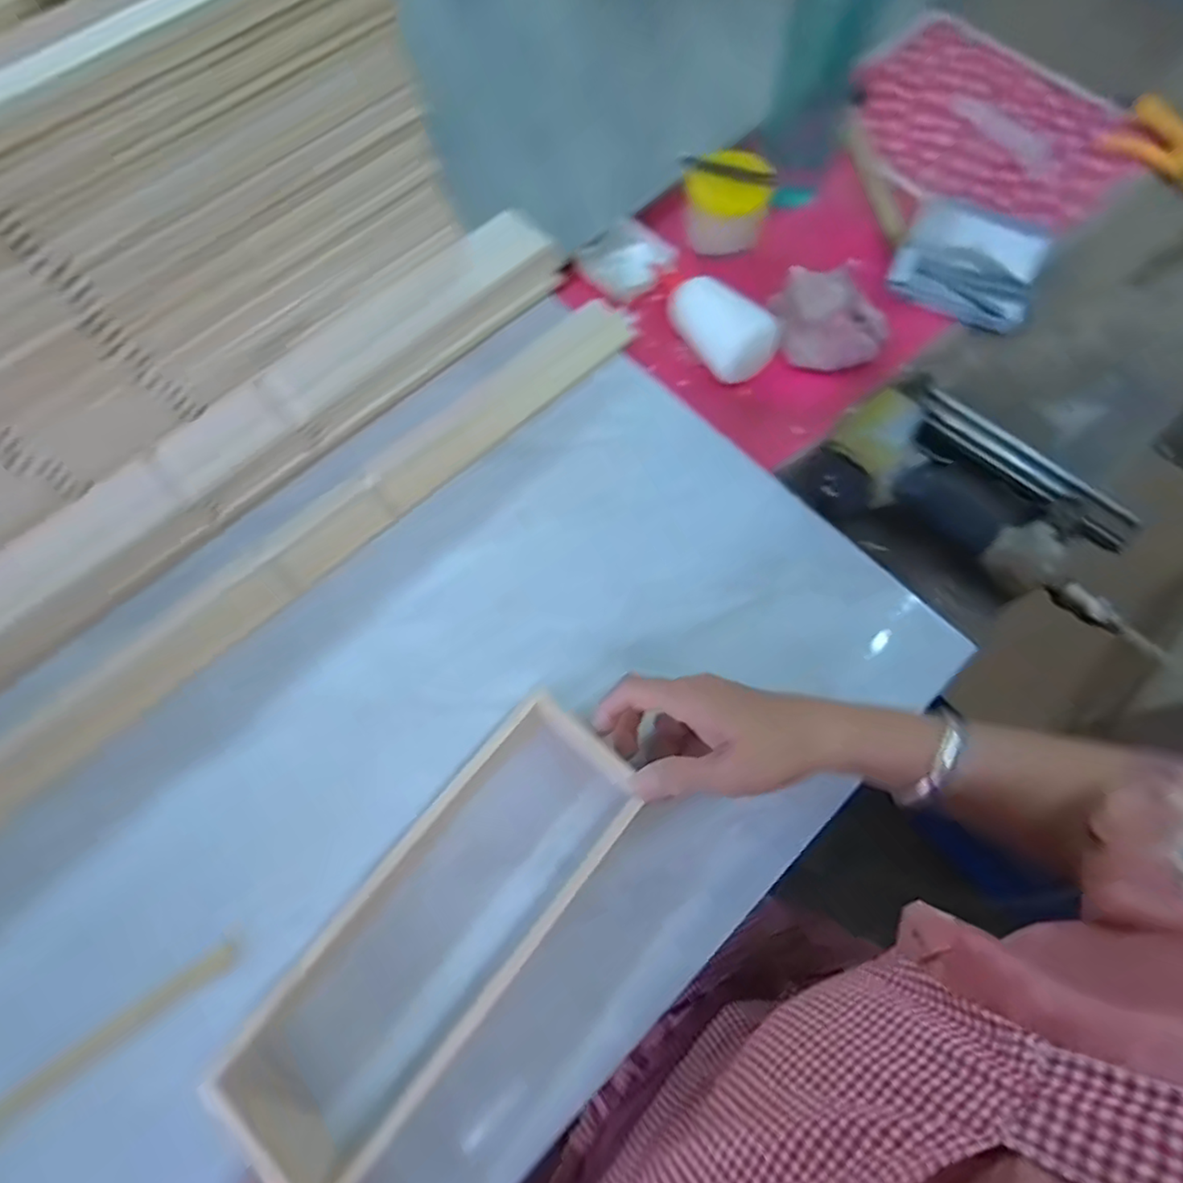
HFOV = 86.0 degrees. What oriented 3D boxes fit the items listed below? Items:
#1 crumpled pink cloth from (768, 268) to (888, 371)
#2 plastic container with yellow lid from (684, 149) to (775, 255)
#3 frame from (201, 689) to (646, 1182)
[{"bbox_3d":[0.221,-0.265,0.601,0.092,0.028,0.120,-6,69,-2],"label":"crumpled pink cloth"},{"bbox_3d":[0.132,-0.388,0.632,0.080,0.059,0.065,4,69,2],"label":"plastic container with yellow lid"},{"bbox_3d":[-0.084,0.197,0.388,0.107,0.059,0.276,37,73,14],"label":"frame"}]

